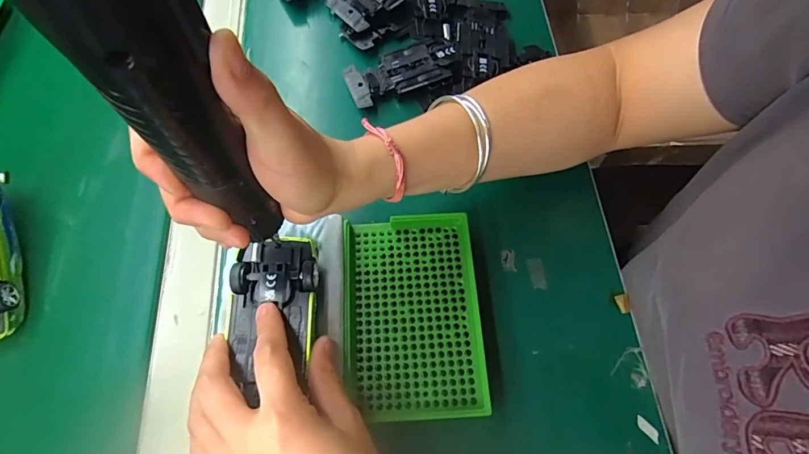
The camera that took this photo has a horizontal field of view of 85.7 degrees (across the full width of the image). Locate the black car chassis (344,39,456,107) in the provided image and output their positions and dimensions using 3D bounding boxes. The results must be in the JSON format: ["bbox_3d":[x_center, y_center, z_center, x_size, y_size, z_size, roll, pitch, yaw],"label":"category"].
[{"bbox_3d":[-0.001,-0.141,0.394,0.101,0.013,0.047,-20,68,-7],"label":"black car chassis"}]

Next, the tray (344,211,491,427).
[{"bbox_3d":[0.006,0.056,0.299,0.091,0.015,0.136,-3,67,0],"label":"tray"}]

